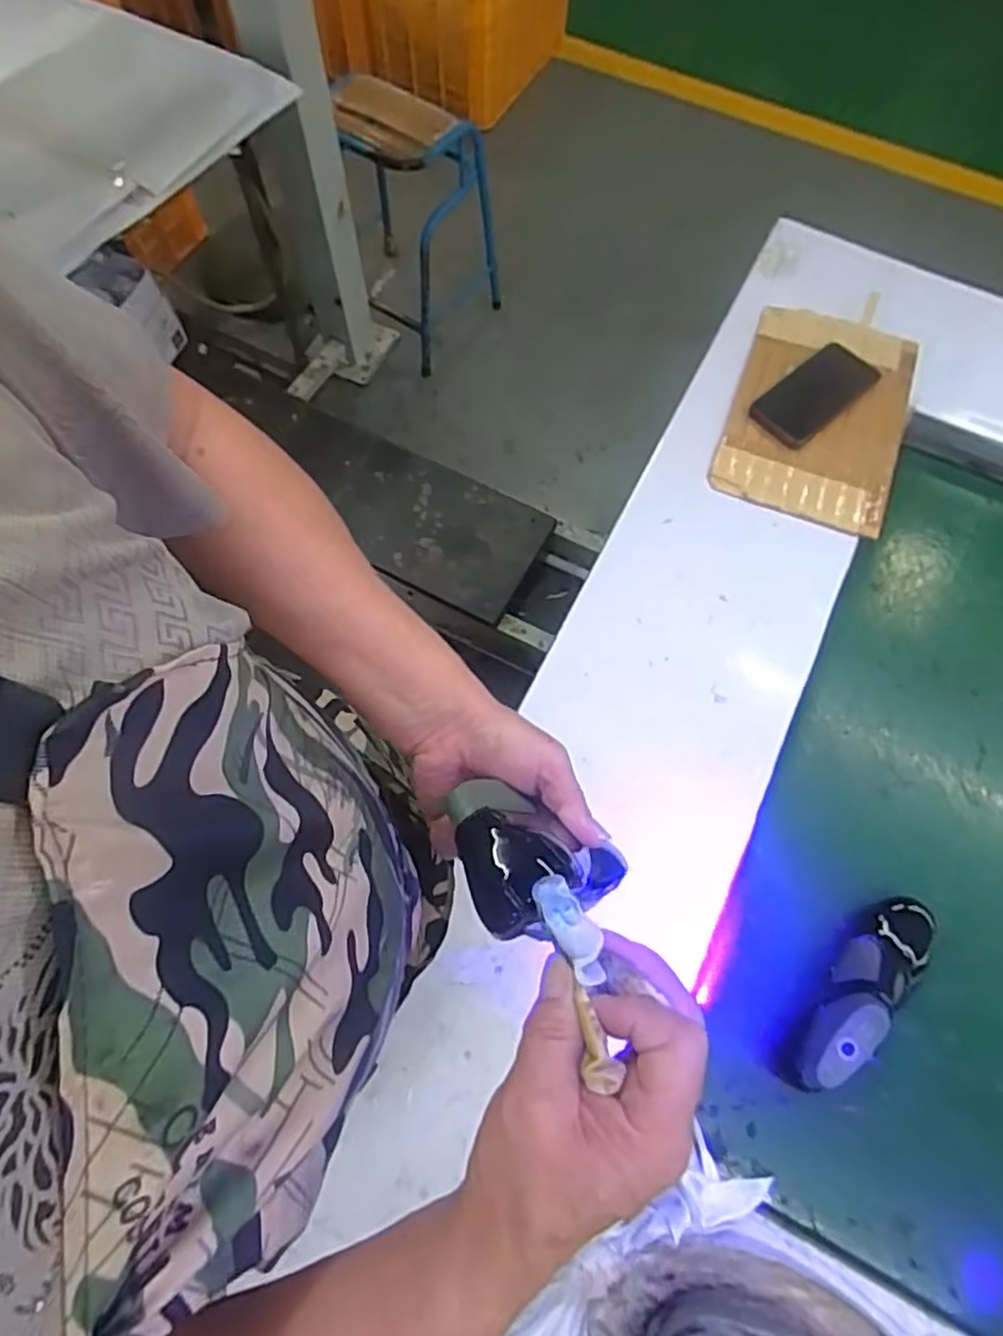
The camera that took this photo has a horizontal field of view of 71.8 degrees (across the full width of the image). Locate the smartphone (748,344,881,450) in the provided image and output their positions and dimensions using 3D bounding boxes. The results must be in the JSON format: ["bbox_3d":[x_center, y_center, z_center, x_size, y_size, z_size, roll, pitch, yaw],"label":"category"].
[{"bbox_3d":[0.373,-0.325,0.819,0.161,0.011,0.077,-38,74,-14],"label":"smartphone"}]

